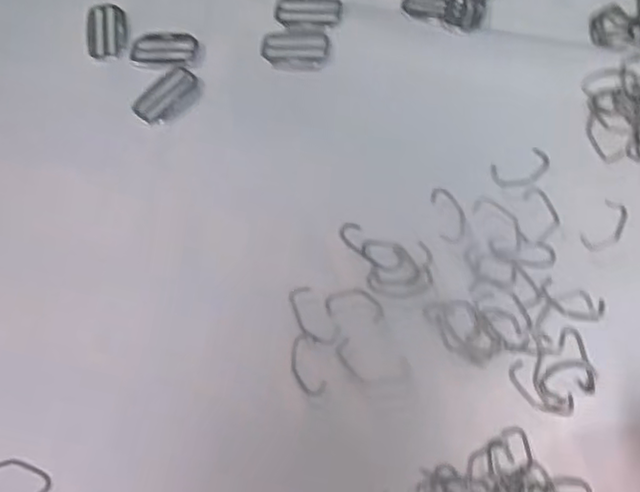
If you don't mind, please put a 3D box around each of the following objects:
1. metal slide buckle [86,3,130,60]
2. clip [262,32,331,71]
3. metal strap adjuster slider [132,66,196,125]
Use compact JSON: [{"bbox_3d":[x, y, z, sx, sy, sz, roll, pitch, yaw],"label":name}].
[{"bbox_3d":[-0.147,-0.149,0.464,0.027,0.004,0.045,-10,68,-3],"label":"metal slide buckle"},{"bbox_3d":[-0.016,-0.132,0.454,0.045,0.004,0.029,1,68,1],"label":"clip"},{"bbox_3d":[-0.101,-0.100,0.441,0.045,0.004,0.023,-43,73,-15],"label":"metal strap adjuster slider"}]

